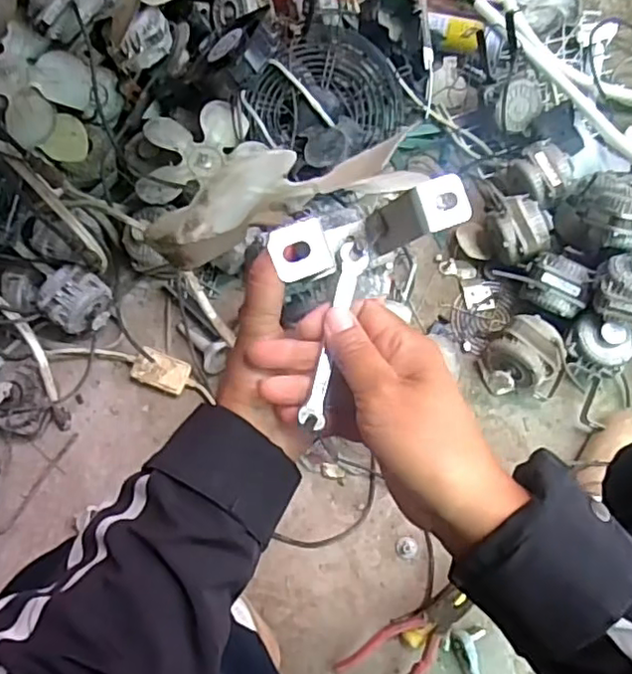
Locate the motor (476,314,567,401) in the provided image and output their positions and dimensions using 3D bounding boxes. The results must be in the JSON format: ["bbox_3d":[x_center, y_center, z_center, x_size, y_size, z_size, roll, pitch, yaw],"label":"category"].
[{"bbox_3d":[0.278,0.034,0.826,0.093,0.094,0.101,-43,76,-11],"label":"motor"}]

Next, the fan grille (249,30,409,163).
[{"bbox_3d":[0.023,-0.340,0.897,0.197,0.053,0.206,36,79,3],"label":"fan grille"}]

